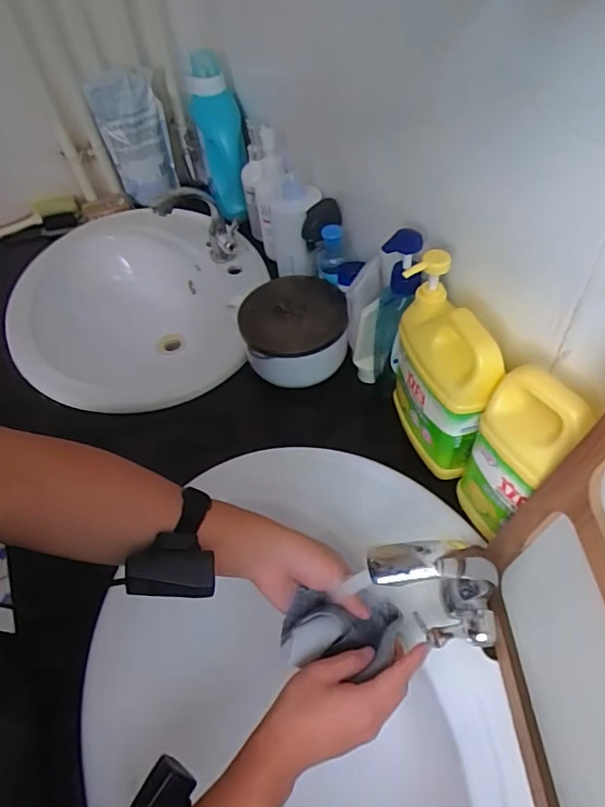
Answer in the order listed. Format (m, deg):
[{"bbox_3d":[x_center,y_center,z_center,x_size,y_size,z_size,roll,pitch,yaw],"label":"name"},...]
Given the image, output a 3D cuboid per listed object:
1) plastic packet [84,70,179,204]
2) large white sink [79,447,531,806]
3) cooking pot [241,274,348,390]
[{"bbox_3d":[-0.352,-0.559,1.104,0.136,0.233,0.090,-17,51,-10],"label":"plastic packet"},{"bbox_3d":[0.013,0.304,0.572,0.447,0.162,0.487,-32,55,-21],"label":"large white sink"},{"bbox_3d":[-0.012,-0.106,0.775,0.147,0.083,0.167,-4,50,0],"label":"cooking pot"}]

